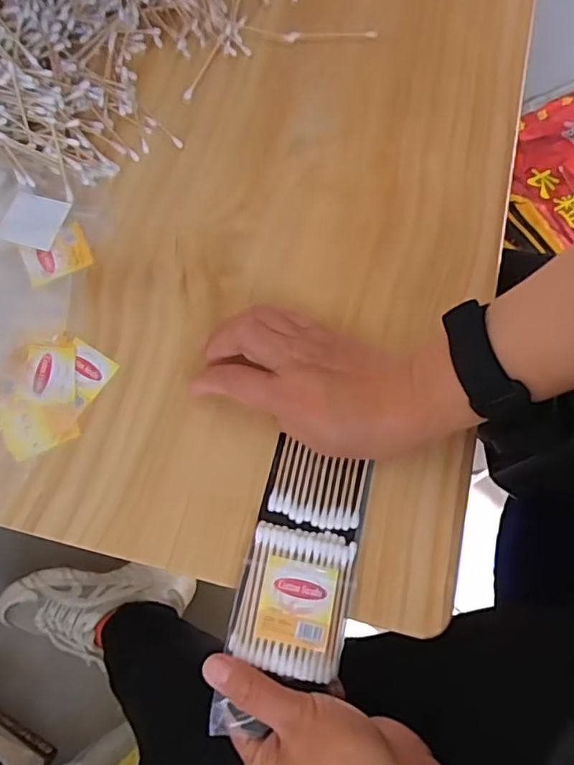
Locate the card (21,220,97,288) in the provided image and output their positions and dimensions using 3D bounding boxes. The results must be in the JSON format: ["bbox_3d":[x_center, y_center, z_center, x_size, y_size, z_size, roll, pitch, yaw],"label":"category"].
[{"bbox_3d":[-0.159,-0.088,0.396,0.045,0.006,0.036,-27,73,-13],"label":"card"}]

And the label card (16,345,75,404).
[{"bbox_3d":[-0.158,-0.006,0.381,0.036,0.004,0.038,4,74,-6],"label":"label card"}]

